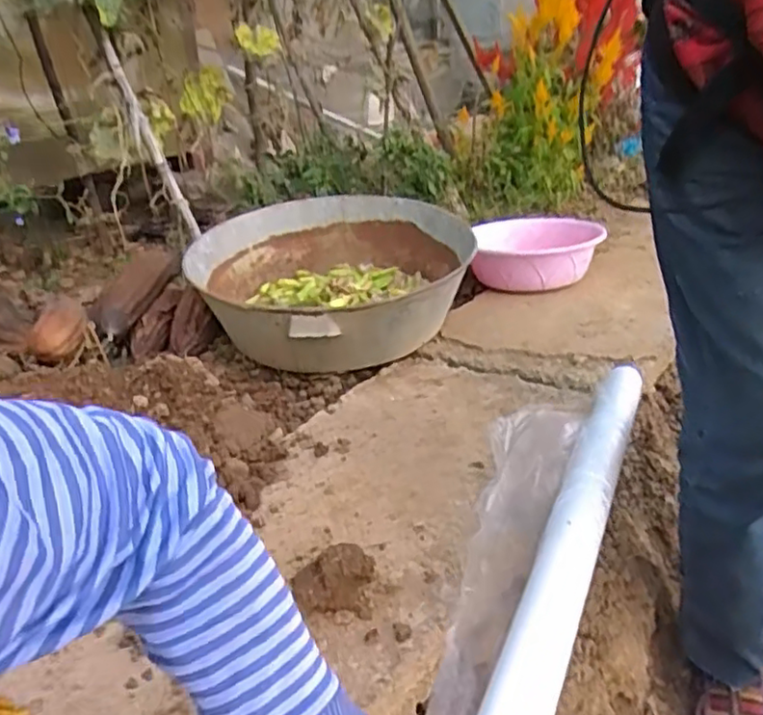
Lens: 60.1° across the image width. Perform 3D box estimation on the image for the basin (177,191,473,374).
[{"bbox_3d":[-0.099,-0.200,1.539,0.610,0.160,0.661,-3,27,2],"label":"basin"}]

